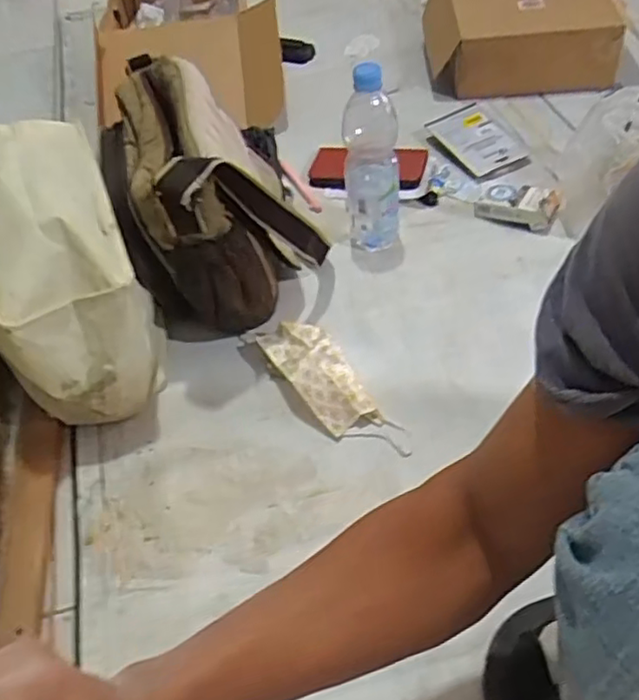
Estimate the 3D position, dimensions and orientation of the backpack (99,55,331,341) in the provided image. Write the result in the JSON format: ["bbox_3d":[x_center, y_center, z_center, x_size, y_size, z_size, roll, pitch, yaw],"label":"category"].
[{"bbox_3d":[-0.133,-0.191,0.801,0.214,0.230,0.285,-18,51,-11],"label":"backpack"}]

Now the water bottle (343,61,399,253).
[{"bbox_3d":[0.066,-0.232,0.825,0.071,0.235,0.058,2,50,5],"label":"water bottle"}]

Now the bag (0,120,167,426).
[{"bbox_3d":[-0.278,-0.081,0.741,0.142,0.237,0.280,-21,52,-14],"label":"bag"}]

